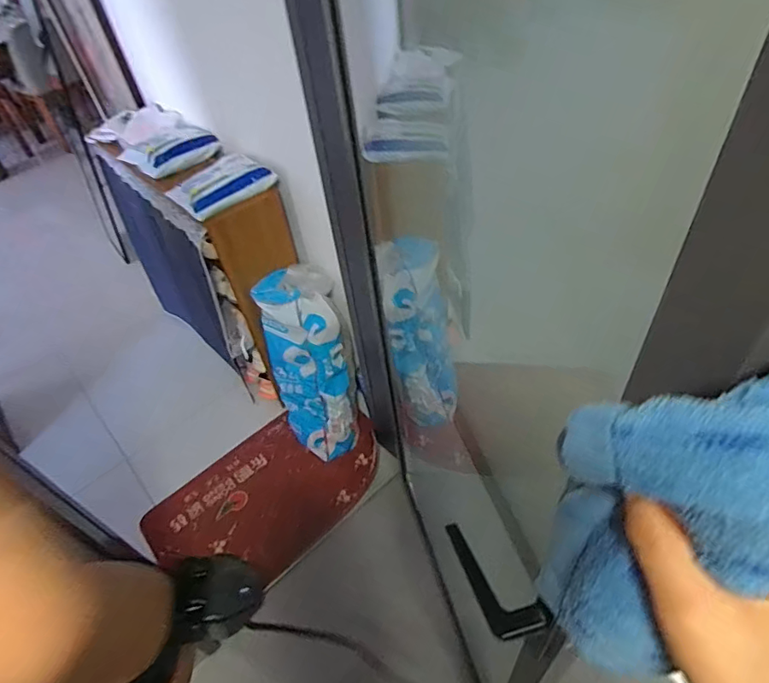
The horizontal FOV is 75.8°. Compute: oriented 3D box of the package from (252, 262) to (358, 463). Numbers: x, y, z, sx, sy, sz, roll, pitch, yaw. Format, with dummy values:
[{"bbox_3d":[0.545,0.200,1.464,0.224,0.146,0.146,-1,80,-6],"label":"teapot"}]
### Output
[{"bbox_3d":[-0.244,0.086,1.604,0.235,0.624,0.229,-10,24,-6],"label":"package"}]

